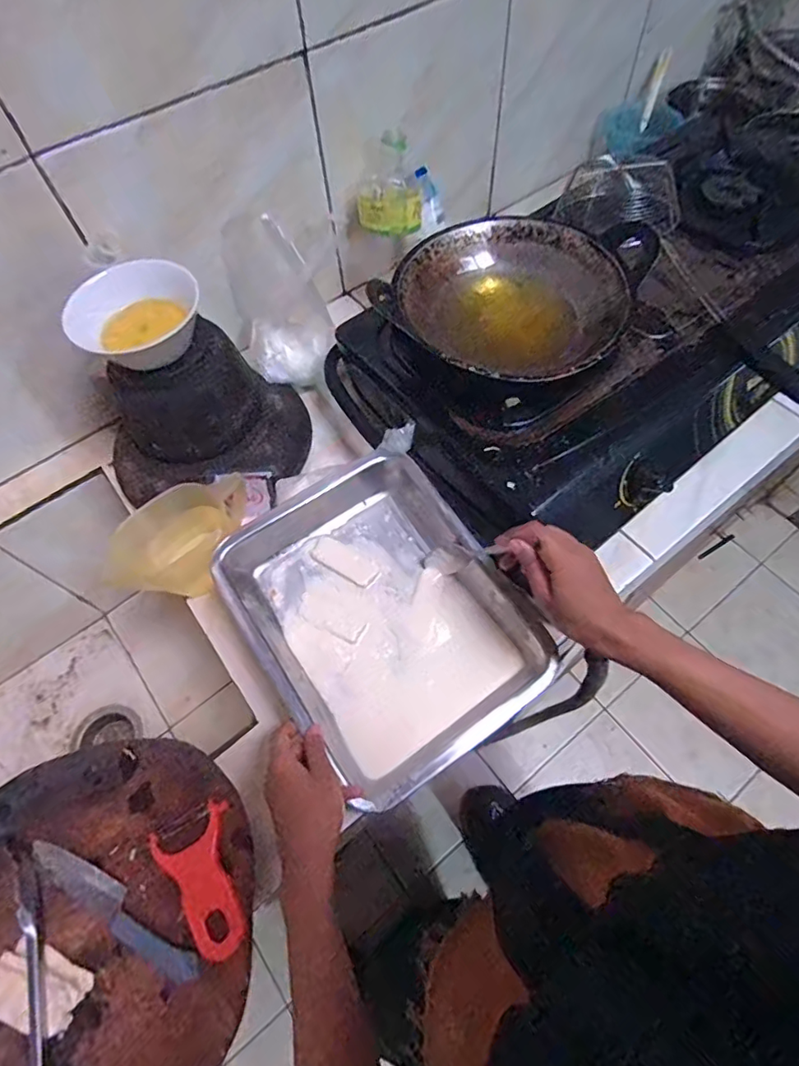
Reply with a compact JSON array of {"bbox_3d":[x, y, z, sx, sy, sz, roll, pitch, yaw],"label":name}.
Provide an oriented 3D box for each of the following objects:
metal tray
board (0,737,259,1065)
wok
[{"bbox_3d":[-0.019,0.080,0.536,0.236,0.067,0.299,-32,65,-14],"label":"metal tray"},{"bbox_3d":[-0.281,0.344,0.419,0.297,0.030,0.349,34,68,19],"label":"board"},{"bbox_3d":[0.118,-0.244,0.570,0.232,0.076,0.226,-1,62,2],"label":"wok"}]

